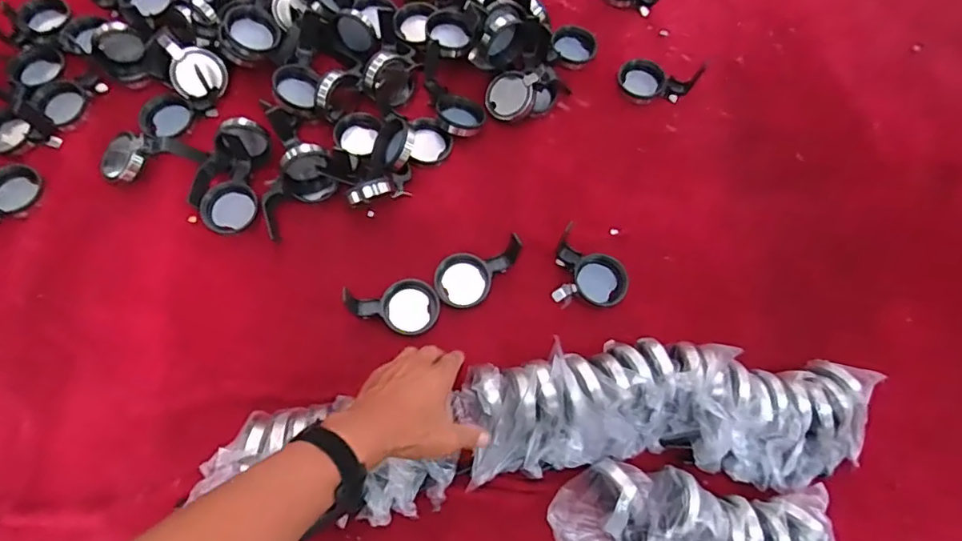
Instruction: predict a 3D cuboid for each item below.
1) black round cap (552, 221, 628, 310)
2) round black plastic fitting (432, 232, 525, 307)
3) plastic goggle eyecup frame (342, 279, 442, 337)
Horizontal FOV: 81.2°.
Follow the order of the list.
[{"bbox_3d":[0.138,0.004,0.690,0.096,0.073,0.067,17,70,4],"label":"black round cap"},{"bbox_3d":[-0.010,-0.007,0.690,0.065,0.079,0.101,43,74,12],"label":"round black plastic fitting"},{"bbox_3d":[-0.106,0.036,0.687,0.105,0.035,0.065,20,71,5],"label":"plastic goggle eyecup frame"}]

